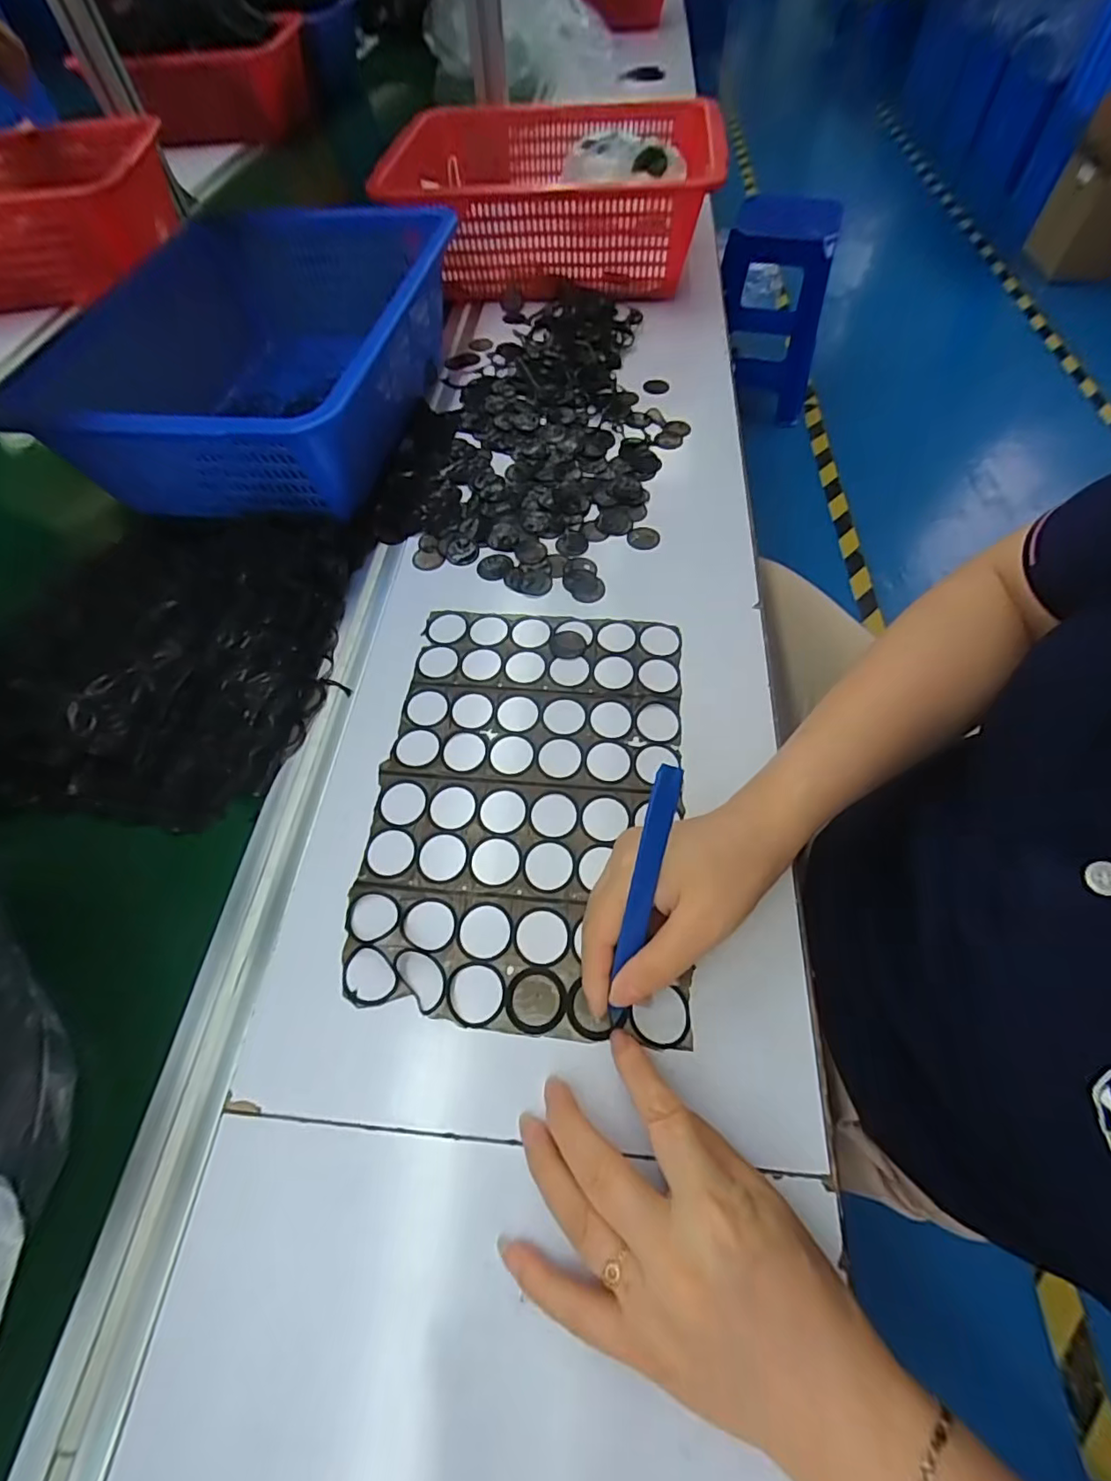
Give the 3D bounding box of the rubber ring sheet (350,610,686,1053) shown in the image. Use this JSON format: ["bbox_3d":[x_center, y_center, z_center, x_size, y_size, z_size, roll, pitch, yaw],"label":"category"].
[{"bbox_3d":[-0.016,0.028,0.368,0.195,0.007,0.287,3,60,4],"label":"rubber ring sheet"}]

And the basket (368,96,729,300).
[{"bbox_3d":[-0.014,-0.668,0.698,0.404,0.113,0.330,3,61,4],"label":"basket"}]

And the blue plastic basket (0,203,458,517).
[{"bbox_3d":[-0.273,-0.364,0.538,0.267,0.115,0.394,3,61,4],"label":"blue plastic basket"}]

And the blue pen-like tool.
[{"bbox_3d":[0.040,0.079,0.269,0.012,0.148,0.005,11,23,8],"label":"blue pen-like tool"}]

